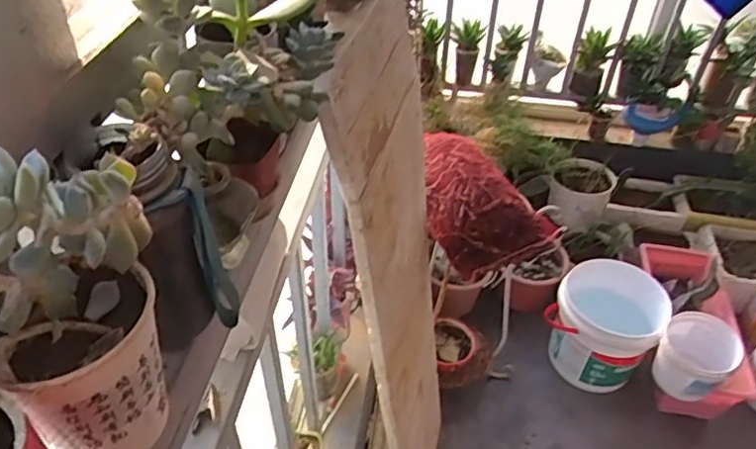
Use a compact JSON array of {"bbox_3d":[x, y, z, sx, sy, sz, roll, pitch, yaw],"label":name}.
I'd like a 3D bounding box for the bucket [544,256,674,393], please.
[{"bbox_3d":[0.604,0.257,1.584,0.265,0.243,0.282,27,47,26],"label":"bucket"}]

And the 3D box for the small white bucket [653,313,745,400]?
[{"bbox_3d":[0.731,0.305,1.371,0.155,0.128,0.168,33,50,30],"label":"small white bucket"}]

